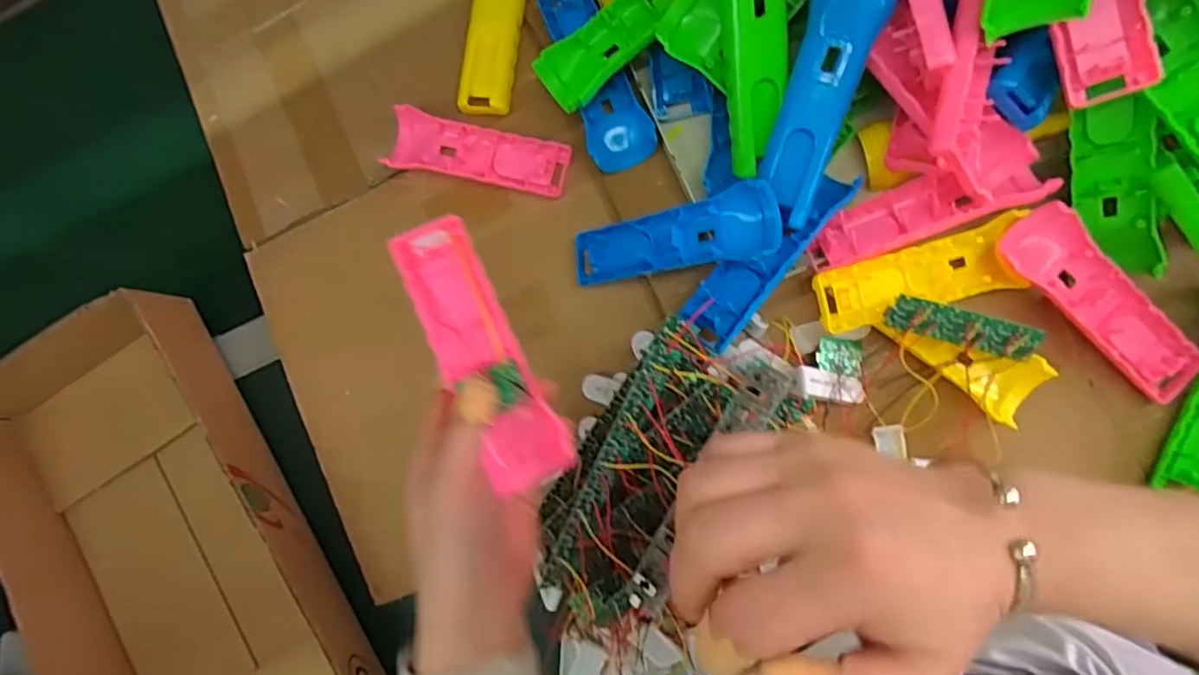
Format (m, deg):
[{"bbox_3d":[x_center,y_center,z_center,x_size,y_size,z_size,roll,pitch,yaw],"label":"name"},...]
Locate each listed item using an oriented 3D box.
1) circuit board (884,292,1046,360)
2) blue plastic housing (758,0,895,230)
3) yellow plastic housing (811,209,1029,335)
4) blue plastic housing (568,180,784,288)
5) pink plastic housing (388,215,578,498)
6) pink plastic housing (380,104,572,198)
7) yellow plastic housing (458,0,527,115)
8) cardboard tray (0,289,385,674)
[{"bbox_3d":[0.245,-0.006,0.421,0.104,0.006,0.024,14,115,-3],"label":"circuit board"},{"bbox_3d":[0.140,-0.152,0.403,0.044,0.016,0.152,16,115,9],"label":"blue plastic housing"},{"bbox_3d":[0.219,-0.041,0.425,0.144,0.019,0.046,-18,83,6],"label":"yellow plastic housing"},{"bbox_3d":[0.049,-0.069,0.450,0.157,0.021,0.046,-10,84,28],"label":"blue plastic housing"},{"bbox_3d":[-0.066,0.006,0.344,0.043,0.018,0.156,-29,82,5],"label":"pink plastic housing"},{"bbox_3d":[-0.098,-0.149,0.517,0.147,0.025,0.047,13,88,9],"label":"pink plastic housing"},{"bbox_3d":[-0.084,-0.261,0.511,0.043,0.020,0.156,7,87,8],"label":"yellow plastic housing"},{"bbox_3d":[-0.353,0.198,0.508,0.237,0.093,0.420,-30,82,5],"label":"cardboard tray"}]

